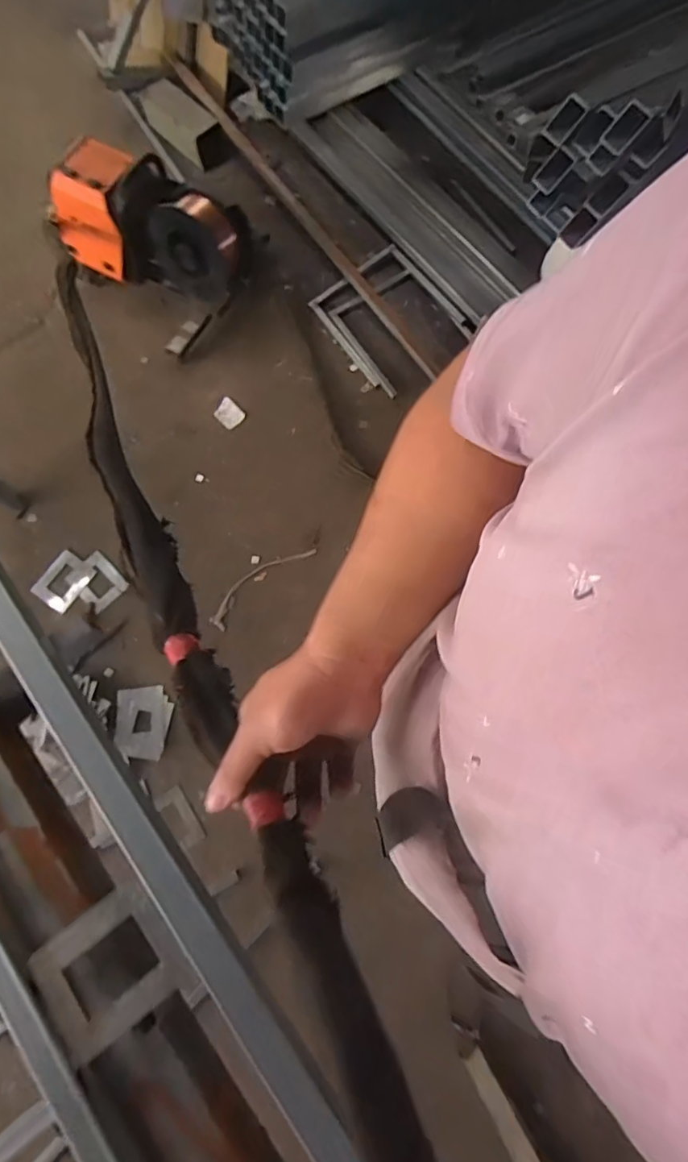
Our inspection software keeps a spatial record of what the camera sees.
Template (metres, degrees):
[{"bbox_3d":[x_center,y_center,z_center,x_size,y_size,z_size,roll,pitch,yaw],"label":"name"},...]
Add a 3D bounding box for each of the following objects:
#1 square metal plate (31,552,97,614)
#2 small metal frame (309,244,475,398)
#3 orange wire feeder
[{"bbox_3d":[-0.775,0.000,1.512,0.106,0.011,0.149,34,66,-9],"label":"square metal plate"},{"bbox_3d":[0.148,-0.860,1.777,0.376,0.048,0.436,-38,84,-1],"label":"small metal frame"},{"bbox_3d":[-0.561,-1.039,1.584,0.540,0.308,0.257,15,75,3],"label":"orange wire feeder"}]

